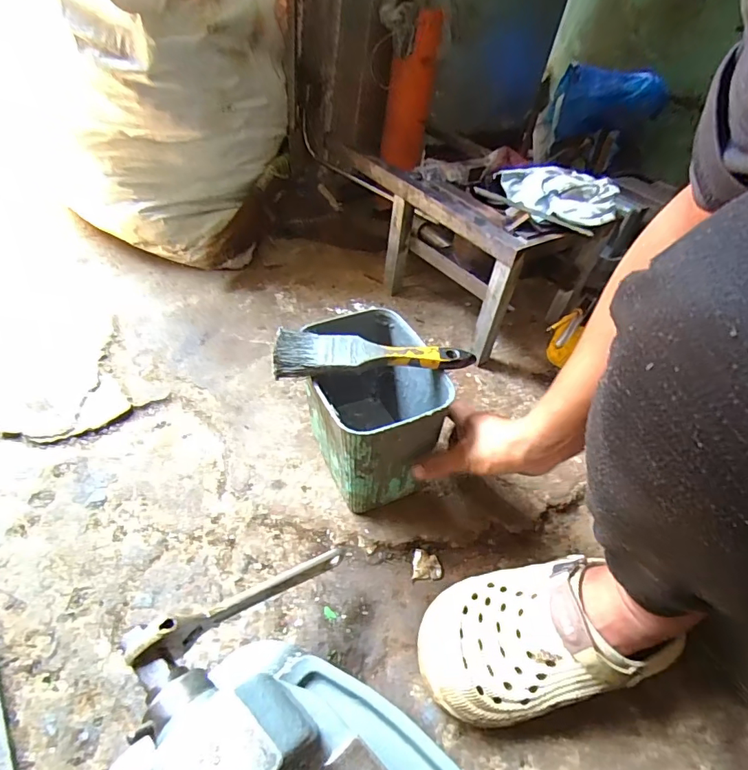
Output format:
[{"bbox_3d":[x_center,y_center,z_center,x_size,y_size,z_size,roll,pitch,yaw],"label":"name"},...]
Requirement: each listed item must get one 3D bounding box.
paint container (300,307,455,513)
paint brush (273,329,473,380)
[{"bbox_3d":[-0.004,0.026,0.523,0.119,0.160,0.174,-12,45,-15],"label":"paint container"},{"bbox_3d":[0.000,-0.031,0.454,0.181,0.017,0.049,1,47,-7],"label":"paint brush"}]

